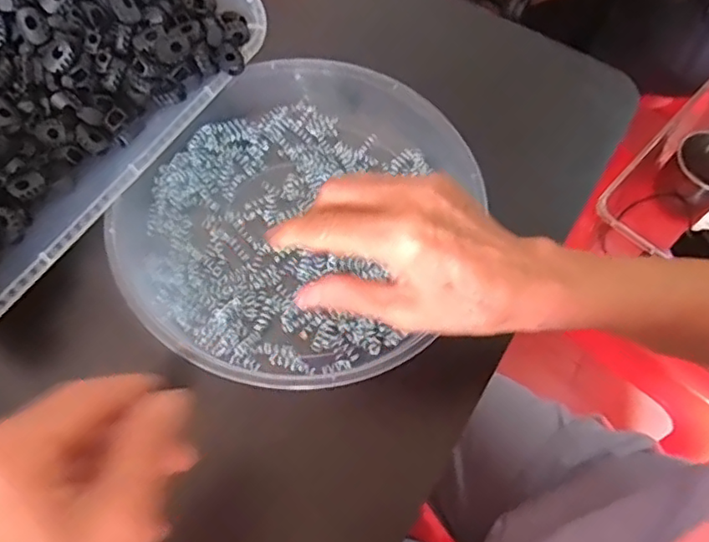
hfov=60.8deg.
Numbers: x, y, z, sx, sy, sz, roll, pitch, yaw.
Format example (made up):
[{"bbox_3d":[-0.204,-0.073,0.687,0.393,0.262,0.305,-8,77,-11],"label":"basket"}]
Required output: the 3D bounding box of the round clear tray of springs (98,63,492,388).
[{"bbox_3d":[-0.040,-0.040,0.401,0.213,0.036,0.227,1,65,-2],"label":"round clear tray of springs"}]

